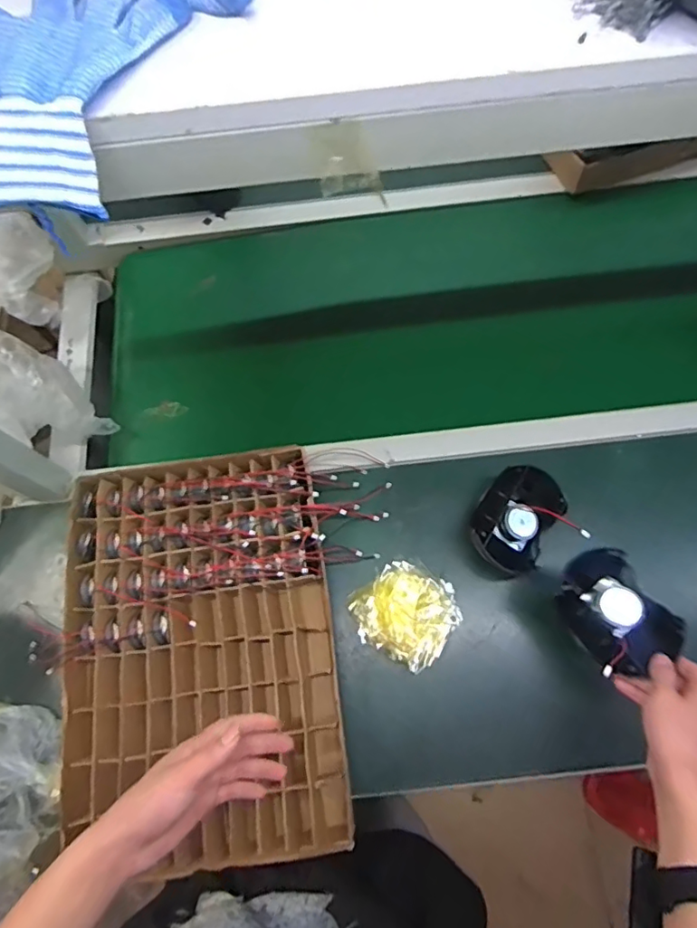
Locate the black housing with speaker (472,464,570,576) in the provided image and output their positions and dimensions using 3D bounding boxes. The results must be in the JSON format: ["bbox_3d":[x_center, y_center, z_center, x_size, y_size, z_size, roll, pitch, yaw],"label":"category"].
[{"bbox_3d":[0.207,0.073,0.689,0.094,0.067,0.127,30,74,13],"label":"black housing with speaker"}]

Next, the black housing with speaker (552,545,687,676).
[{"bbox_3d":[0.282,0.156,0.583,0.098,0.053,0.121,-33,72,-9],"label":"black housing with speaker"}]

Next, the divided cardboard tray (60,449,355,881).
[{"bbox_3d":[-0.177,0.218,0.666,0.318,0.060,0.452,-7,70,0],"label":"divided cardboard tray"}]

